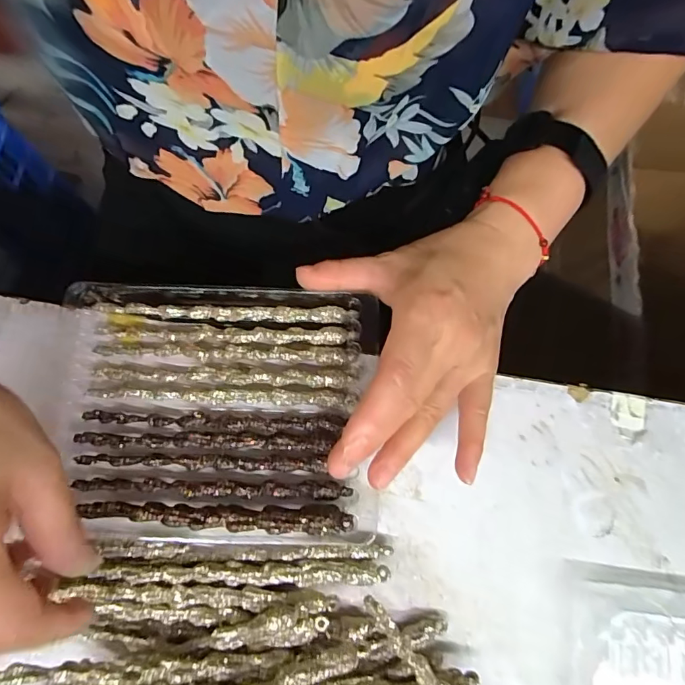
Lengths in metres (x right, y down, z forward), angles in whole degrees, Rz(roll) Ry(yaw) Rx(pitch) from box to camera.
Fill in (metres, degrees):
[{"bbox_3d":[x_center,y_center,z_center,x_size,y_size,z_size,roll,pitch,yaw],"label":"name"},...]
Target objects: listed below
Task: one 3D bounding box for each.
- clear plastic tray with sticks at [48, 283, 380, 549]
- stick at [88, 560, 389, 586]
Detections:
[{"bbox_3d":[-0.076,0.038,0.263,0.185,0.027,0.141,1,77,-1],"label":"clear plastic tray with sticks"},{"bbox_3d":[-0.051,0.120,0.242,0.148,0.006,0.010,1,77,-1],"label":"stick"}]

